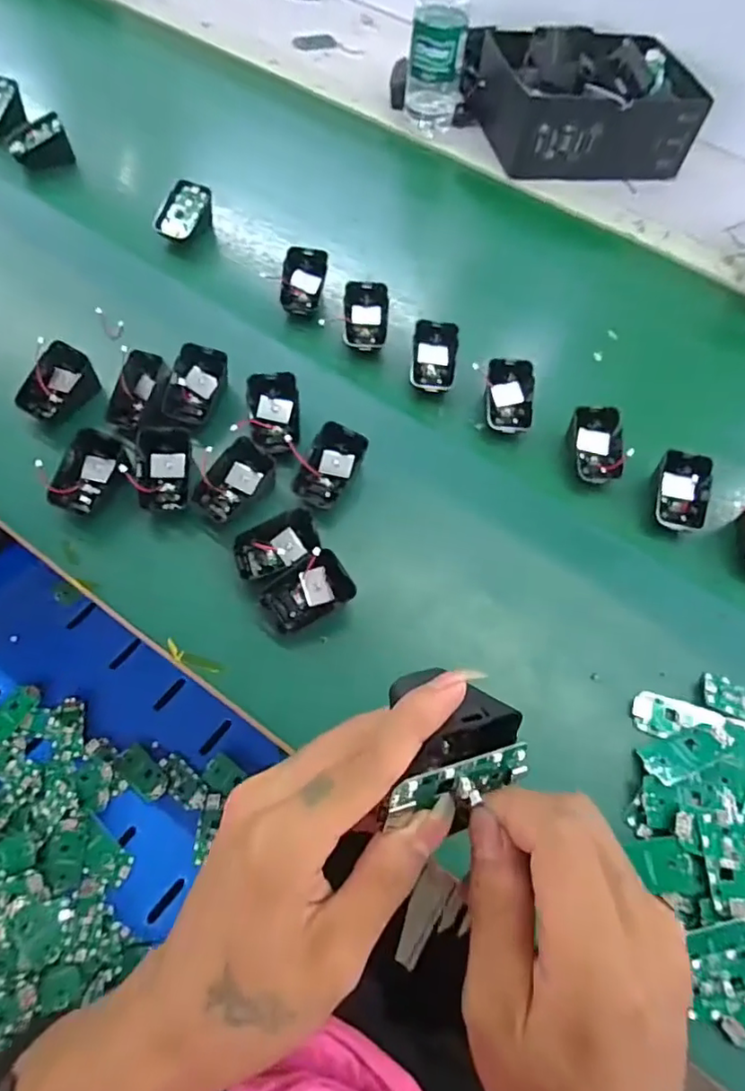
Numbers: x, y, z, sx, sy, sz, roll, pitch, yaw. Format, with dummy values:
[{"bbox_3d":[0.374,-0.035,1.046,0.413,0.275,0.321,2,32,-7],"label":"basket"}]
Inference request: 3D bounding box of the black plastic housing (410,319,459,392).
[{"bbox_3d":[0.060,-0.182,0.554,0.043,0.038,0.061,7,62,-2],"label":"black plastic housing"}]

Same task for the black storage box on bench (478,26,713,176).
[{"bbox_3d":[0.287,-0.571,0.735,0.258,0.088,0.167,-7,64,-9],"label":"black storage box on bench"}]

